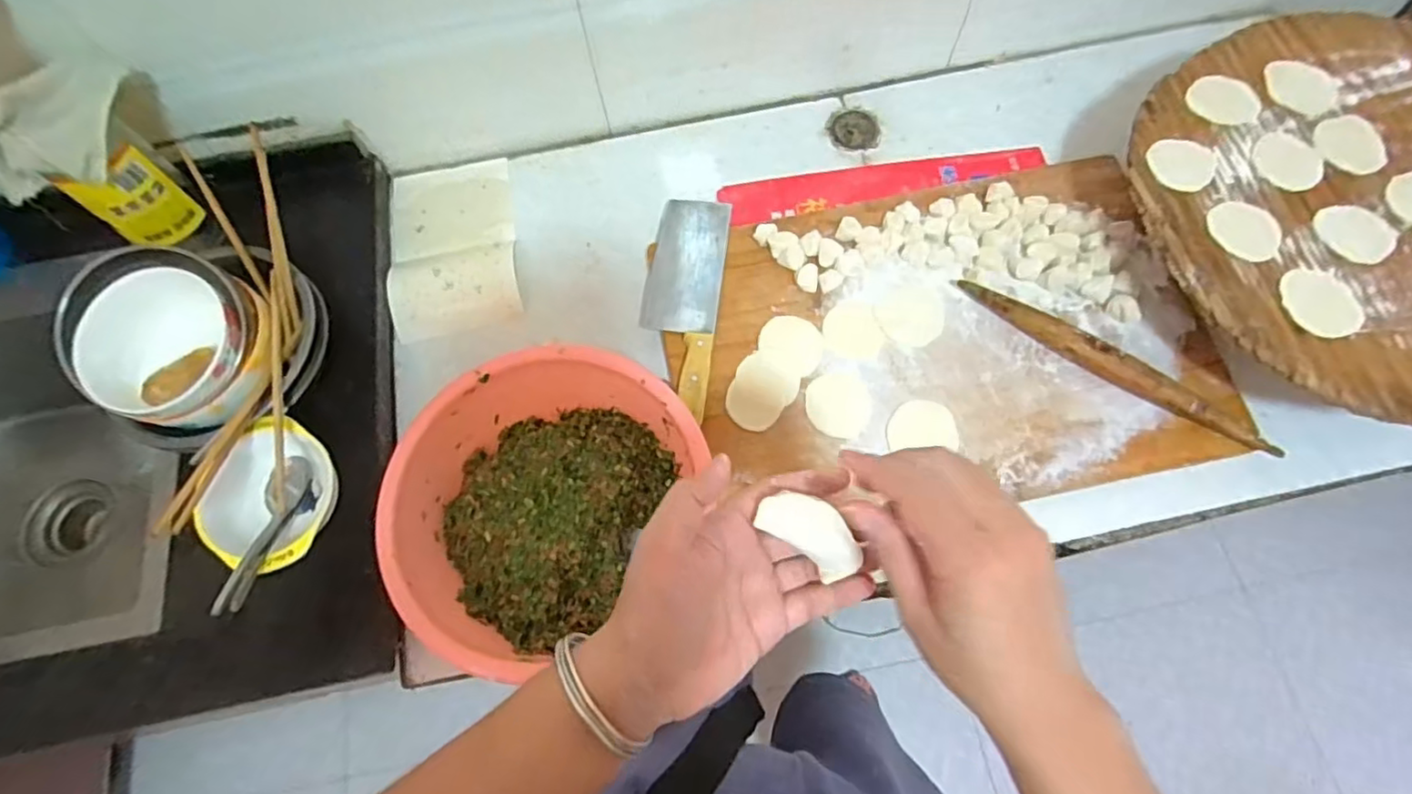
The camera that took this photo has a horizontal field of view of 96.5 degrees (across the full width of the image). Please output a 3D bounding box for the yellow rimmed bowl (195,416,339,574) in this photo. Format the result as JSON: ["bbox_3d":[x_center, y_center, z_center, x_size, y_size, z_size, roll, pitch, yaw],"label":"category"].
[{"bbox_3d":[-0.386,0.096,0.570,0.111,0.063,0.122,37,75,15],"label":"yellow rimmed bowl"}]

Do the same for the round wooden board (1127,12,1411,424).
[{"bbox_3d":[0.660,-0.193,0.604,0.450,0.032,0.437,-1,70,2],"label":"round wooden board"}]

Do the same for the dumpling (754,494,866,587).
[{"bbox_3d":[0.055,0.065,0.318,0.055,0.018,0.026,39,105,-1],"label":"dumpling"}]

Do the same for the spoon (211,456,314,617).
[{"bbox_3d":[-0.389,0.116,0.553,0.026,0.034,0.150,-6,40,0],"label":"spoon"}]

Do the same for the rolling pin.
[{"bbox_3d":[0.416,-0.032,0.638,0.331,0.027,0.029,32,74,13],"label":"rolling pin"}]

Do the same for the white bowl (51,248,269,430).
[{"bbox_3d":[-0.478,-0.050,0.568,0.153,0.079,0.139,17,71,8],"label":"white bowl"}]

